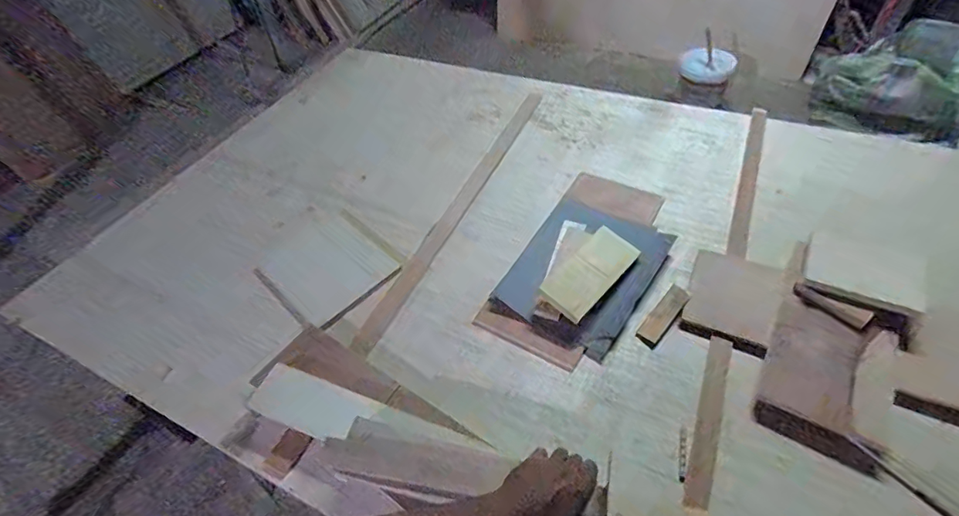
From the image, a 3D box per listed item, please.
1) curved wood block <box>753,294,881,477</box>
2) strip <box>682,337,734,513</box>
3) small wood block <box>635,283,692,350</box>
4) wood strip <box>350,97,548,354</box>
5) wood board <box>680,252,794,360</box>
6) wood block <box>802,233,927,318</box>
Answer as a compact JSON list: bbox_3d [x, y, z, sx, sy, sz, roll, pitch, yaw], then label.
[{"bbox_3d":[0.527,0.177,0.712,0.142,0.033,0.244,22,56,22],"label":"curved wood block"},{"bbox_3d":[0.305,0.313,0.644,0.033,0.006,0.484,18,53,19],"label":"strip"},{"bbox_3d":[0.323,0.101,0.812,0.040,0.011,0.133,34,61,29],"label":"small wood block"},{"bbox_3d":[-0.026,-0.145,1.057,0.047,0.019,0.870,17,55,19],"label":"wood strip"},{"bbox_3d":[0.452,0.069,0.825,0.146,0.018,0.199,23,56,23],"label":"wood board"},{"bbox_3d":[0.649,0.025,0.783,0.167,0.013,0.127,22,60,25],"label":"wood block"}]

